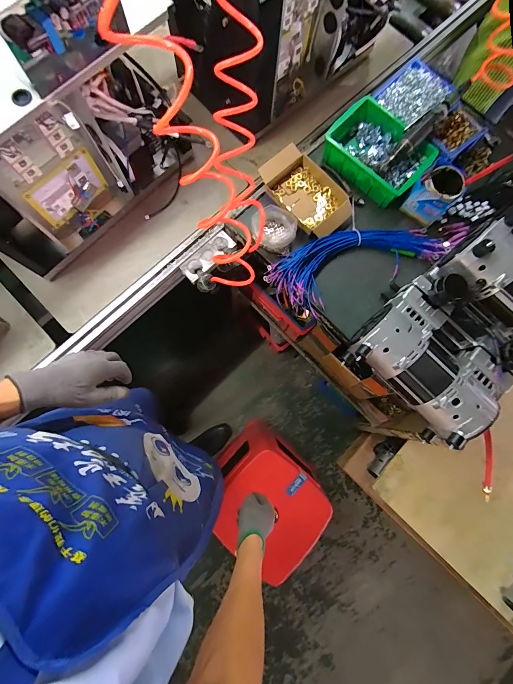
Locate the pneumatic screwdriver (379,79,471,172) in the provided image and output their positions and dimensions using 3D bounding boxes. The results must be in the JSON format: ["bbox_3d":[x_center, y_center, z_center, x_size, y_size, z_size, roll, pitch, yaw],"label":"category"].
[{"bbox_3d":[0.419,-0.536,0.774,0.278,0.032,0.038,-45,83,5],"label":"pneumatic screwdriver"}]

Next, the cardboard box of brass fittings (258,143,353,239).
[{"bbox_3d":[0.136,-0.390,0.815,0.158,0.059,0.240,-34,81,-7],"label":"cardboard box of brass fittings"}]

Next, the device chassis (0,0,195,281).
[{"bbox_3d":[-0.412,-0.424,0.606,0.250,0.426,0.460,44,81,7],"label":"device chassis"}]

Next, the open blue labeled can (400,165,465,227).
[{"bbox_3d":[0.448,-0.376,0.778,0.098,0.100,0.109,43,81,7],"label":"open blue labeled can"}]

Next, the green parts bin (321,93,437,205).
[{"bbox_3d":[0.325,-0.504,0.841,0.254,0.090,0.200,40,81,6],"label":"green parts bin"}]

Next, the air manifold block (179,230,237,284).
[{"bbox_3d":[-0.125,-0.222,0.806,0.153,0.017,0.052,-42,82,-9],"label":"air manifold block"}]

